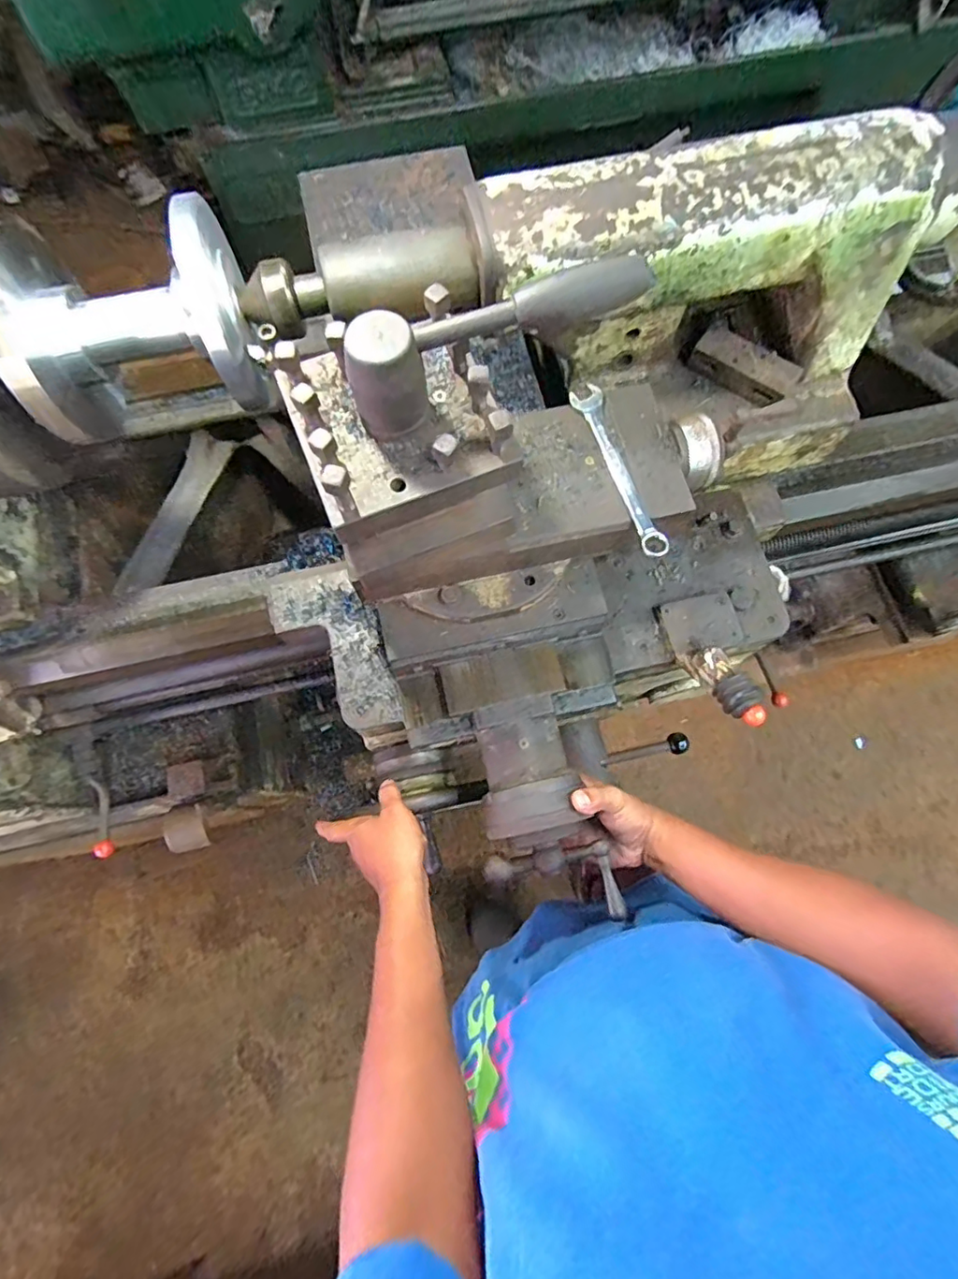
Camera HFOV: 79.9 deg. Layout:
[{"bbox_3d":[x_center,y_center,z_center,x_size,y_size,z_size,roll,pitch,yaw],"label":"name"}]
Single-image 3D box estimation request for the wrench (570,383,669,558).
[{"bbox_3d":[0.125,-0.152,0.508,0.025,0.009,0.175,-19,74,-5],"label":"wrench"}]

